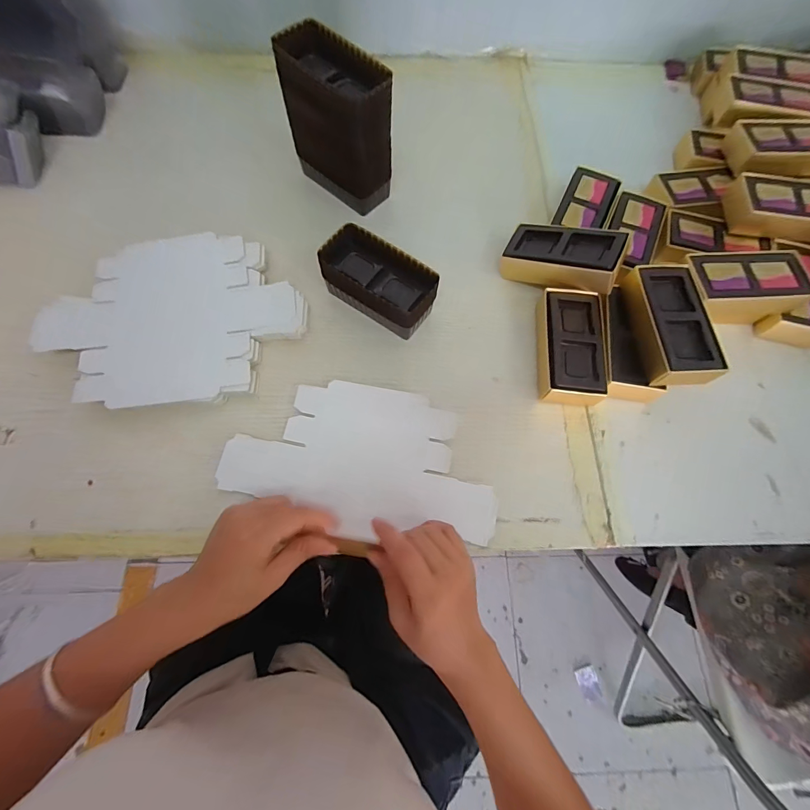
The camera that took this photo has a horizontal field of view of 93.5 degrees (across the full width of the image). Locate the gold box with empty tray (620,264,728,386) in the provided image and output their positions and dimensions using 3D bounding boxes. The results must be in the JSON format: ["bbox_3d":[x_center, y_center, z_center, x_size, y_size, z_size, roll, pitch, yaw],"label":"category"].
[{"bbox_3d":[0.251,-0.077,0.358,0.058,0.028,0.115,-2,74,-2],"label":"gold box with empty tray"}]

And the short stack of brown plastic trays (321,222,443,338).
[{"bbox_3d":[-0.027,-0.123,0.393,0.119,0.052,0.067,34,72,10],"label":"short stack of brown plastic trays"}]

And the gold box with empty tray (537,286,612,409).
[{"bbox_3d":[0.166,-0.061,0.381,0.059,0.032,0.114,5,69,0],"label":"gold box with empty tray"}]

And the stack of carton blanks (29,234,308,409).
[{"bbox_3d":[-0.233,-0.088,0.386,0.248,0.013,0.182,-8,74,-4],"label":"stack of carton blanks"}]

